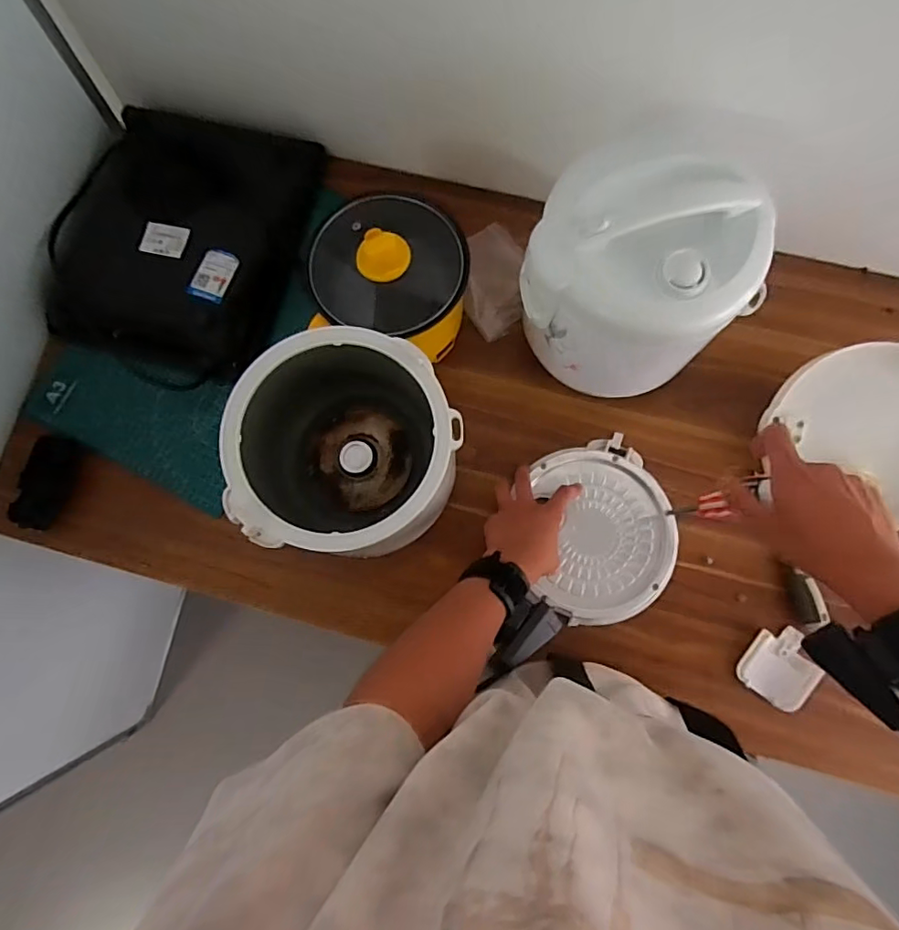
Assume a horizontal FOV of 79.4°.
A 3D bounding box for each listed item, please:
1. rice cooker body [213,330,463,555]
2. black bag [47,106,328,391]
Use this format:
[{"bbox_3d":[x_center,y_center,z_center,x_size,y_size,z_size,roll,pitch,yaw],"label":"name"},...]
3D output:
[{"bbox_3d":[-0.099,-0.011,0.568,0.204,0.174,0.199,-8,78,0],"label":"rice cooker body"},{"bbox_3d":[-0.341,-0.290,0.687,0.273,0.081,0.363,16,79,5],"label":"black bag"}]

